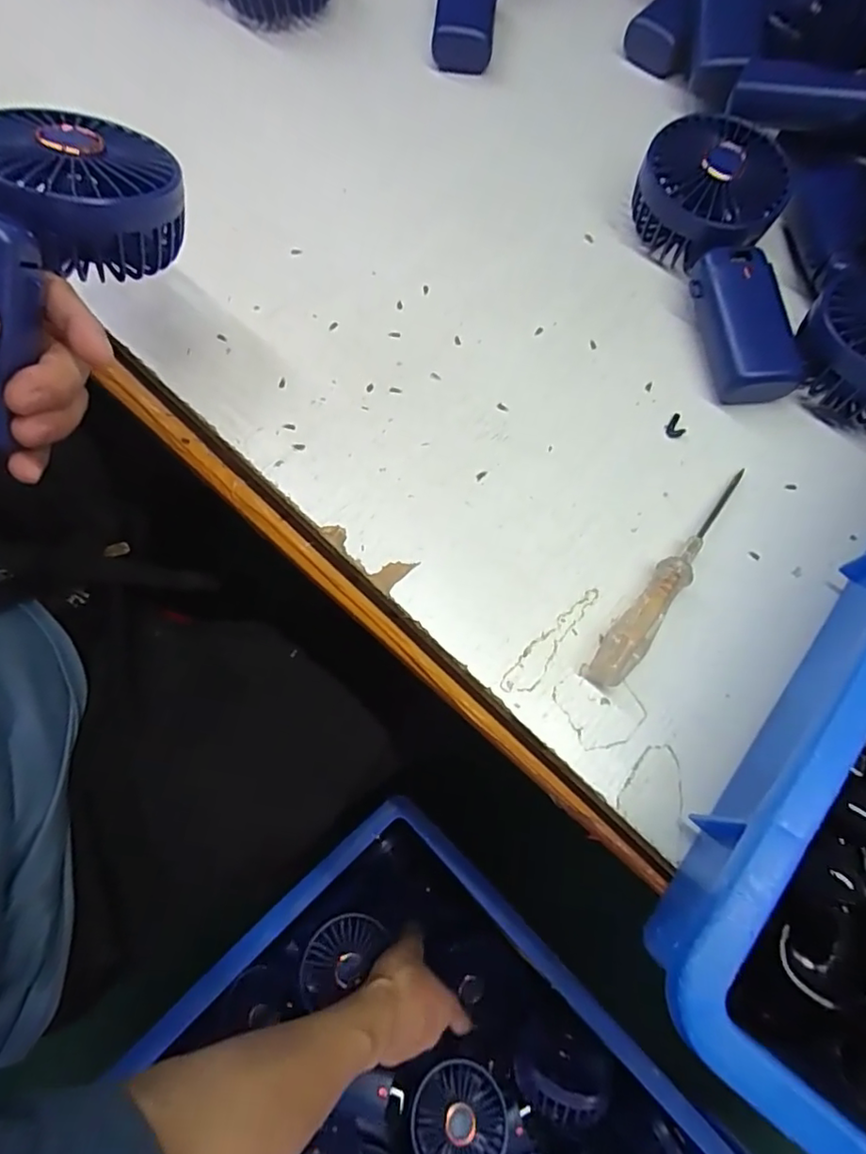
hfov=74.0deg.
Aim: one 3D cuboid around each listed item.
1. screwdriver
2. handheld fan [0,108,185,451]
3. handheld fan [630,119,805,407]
[{"bbox_3d":[0.122,-0.004,0.287,0.018,0.019,0.142,38,74,11],"label":"screwdriver"},{"bbox_3d":[-0.174,-0.135,0.248,0.067,0.059,0.155,27,84,8],"label":"handheld fan"},{"bbox_3d":[0.180,-0.189,0.340,0.076,0.045,0.174,-12,71,-6],"label":"handheld fan"}]

